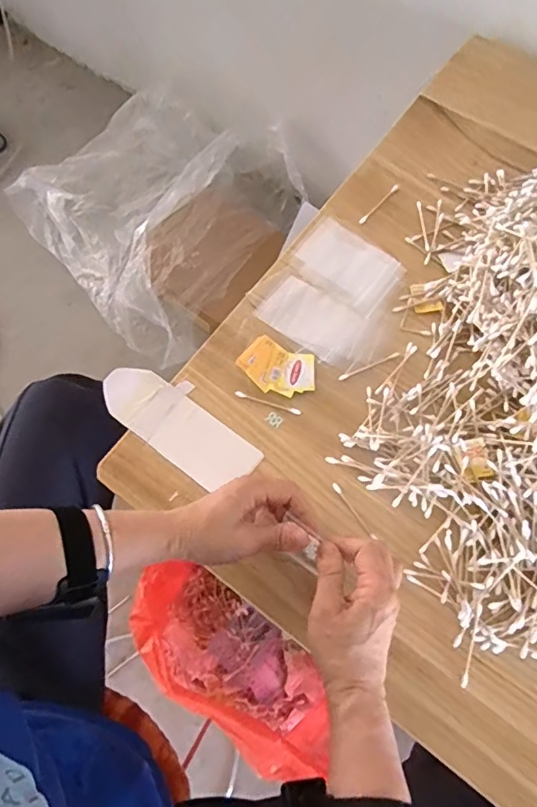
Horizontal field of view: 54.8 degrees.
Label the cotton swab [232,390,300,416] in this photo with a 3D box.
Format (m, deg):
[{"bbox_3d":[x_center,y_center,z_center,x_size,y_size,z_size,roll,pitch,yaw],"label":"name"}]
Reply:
[{"bbox_3d":[-0.001,0.000,0.615,0.082,0.007,0.008,20,72,7],"label":"cotton swab"}]

